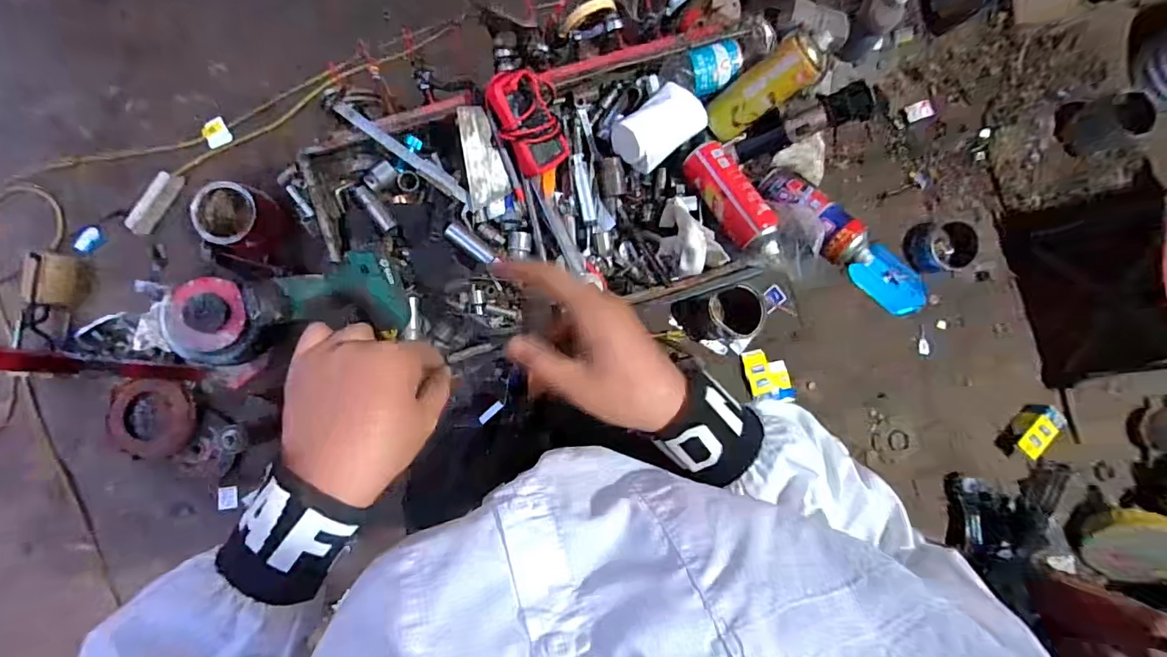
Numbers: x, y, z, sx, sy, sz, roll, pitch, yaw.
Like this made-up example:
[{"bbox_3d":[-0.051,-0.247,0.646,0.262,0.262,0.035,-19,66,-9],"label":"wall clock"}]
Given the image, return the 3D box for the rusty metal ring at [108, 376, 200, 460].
[{"bbox_3d":[-1.105,0.231,1.313,0.192,0.029,0.237,31,101,-22],"label":"rusty metal ring"}]

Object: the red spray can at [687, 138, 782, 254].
[{"bbox_3d":[0.215,-0.184,0.736,0.062,0.061,0.186,-29,90,-7],"label":"red spray can"}]

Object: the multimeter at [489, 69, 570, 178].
[{"bbox_3d":[-0.076,-0.294,0.727,0.088,0.046,0.139,-40,124,-21],"label":"multimeter"}]

